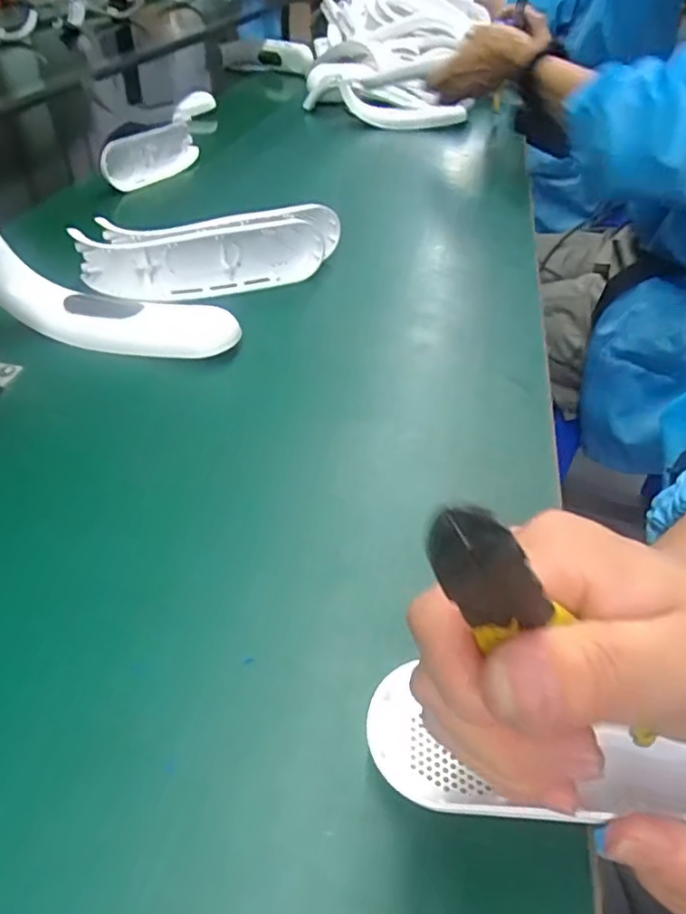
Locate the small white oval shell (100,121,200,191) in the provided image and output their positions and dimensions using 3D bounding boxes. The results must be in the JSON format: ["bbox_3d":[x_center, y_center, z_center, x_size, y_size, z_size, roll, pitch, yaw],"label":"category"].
[{"bbox_3d":[-0.233,-0.365,0.732,0.029,0.056,0.168,17,44,16],"label":"small white oval shell"}]

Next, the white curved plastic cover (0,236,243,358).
[{"bbox_3d":[-0.183,-0.108,0.424,0.180,0.044,0.052,17,43,-1],"label":"white curved plastic cover"}]

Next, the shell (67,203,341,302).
[{"bbox_3d":[-0.106,-0.172,0.497,0.214,0.050,0.064,-5,42,-8],"label":"shell"}]

